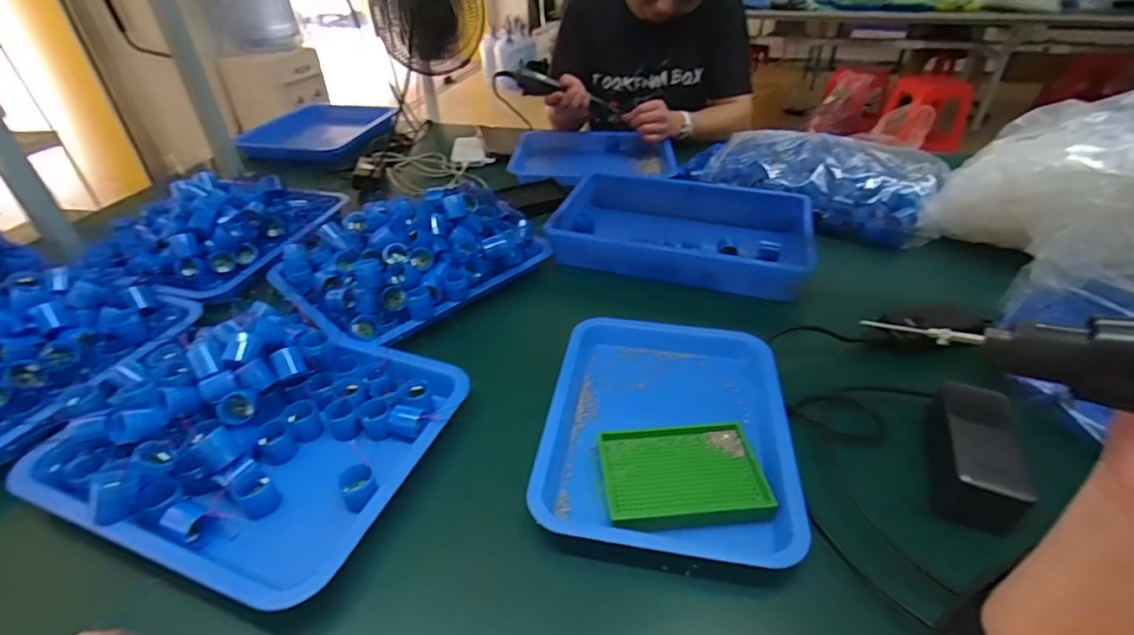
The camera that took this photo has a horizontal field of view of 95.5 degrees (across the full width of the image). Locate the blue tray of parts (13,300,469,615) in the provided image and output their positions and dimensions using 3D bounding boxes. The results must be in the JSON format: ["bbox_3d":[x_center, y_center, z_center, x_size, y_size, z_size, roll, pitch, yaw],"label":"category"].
[{"bbox_3d":[-0.288,0.105,0.485,0.321,0.072,0.253,13,39,17],"label":"blue tray of parts"}]

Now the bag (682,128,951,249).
[{"bbox_3d":[0.405,-0.245,0.899,0.416,0.113,0.145,22,42,27],"label":"bag"}]

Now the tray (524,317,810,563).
[{"bbox_3d":[0.099,0.100,0.517,0.225,0.035,0.285,5,37,7],"label":"tray"}]

